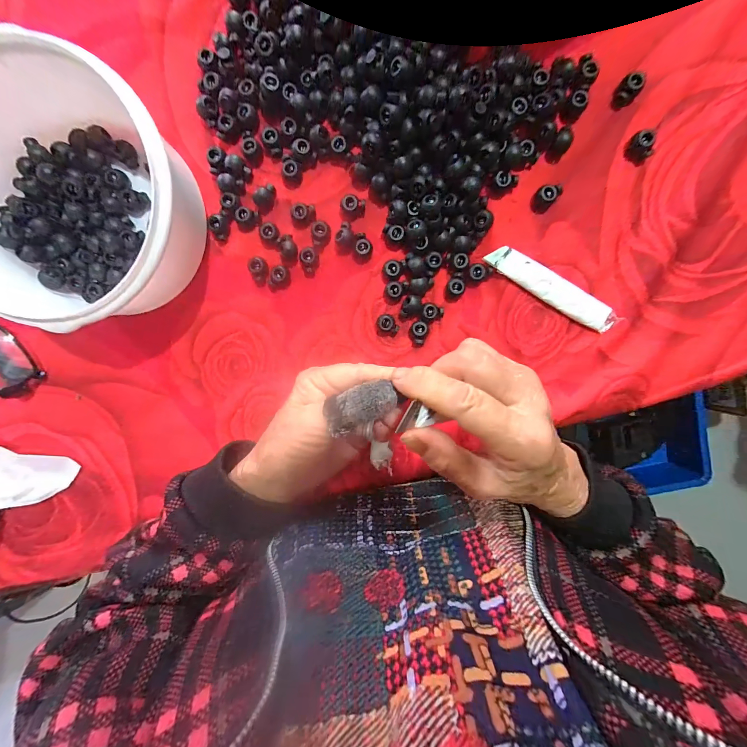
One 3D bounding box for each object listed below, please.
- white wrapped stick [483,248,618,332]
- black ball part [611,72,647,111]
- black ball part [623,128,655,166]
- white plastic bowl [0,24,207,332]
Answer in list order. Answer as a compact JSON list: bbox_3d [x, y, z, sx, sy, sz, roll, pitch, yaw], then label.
[{"bbox_3d":[0.140,-0.066,0.253,0.109,0.007,0.020,29,97,-1],"label":"white wrapped stick"},{"bbox_3d":[0.185,-0.206,0.234,0.016,0.013,0.016,0,97,2],"label":"black ball part"},{"bbox_3d":[0.197,-0.167,0.238,0.016,0.011,0.019,-41,94,6],"label":"black ball part"},{"bbox_3d":[-0.200,-0.112,0.227,0.156,0.075,0.150,0,97,2],"label":"white plastic bowl"}]

